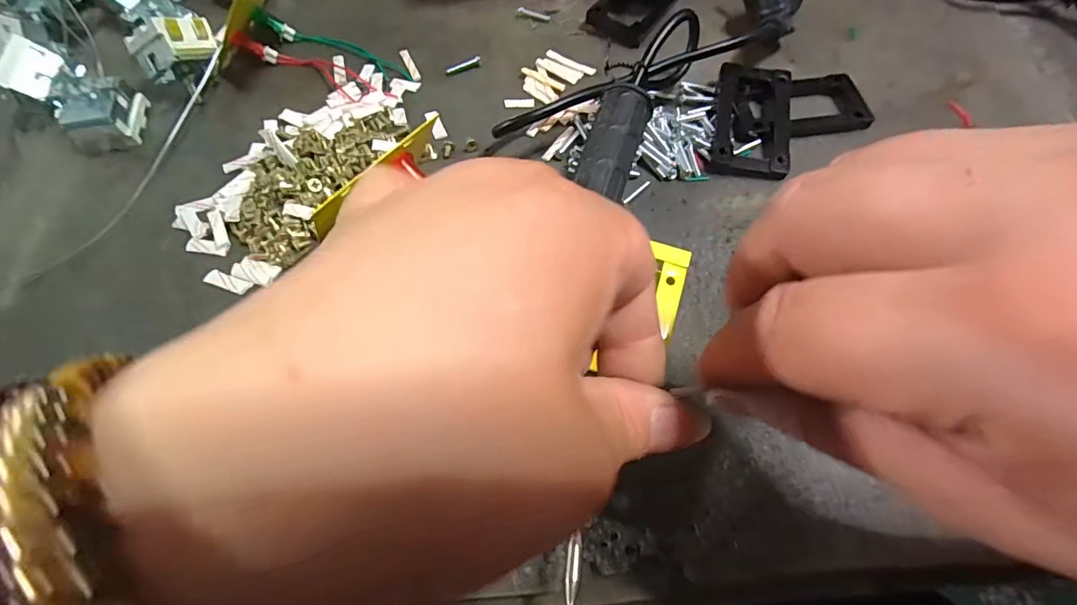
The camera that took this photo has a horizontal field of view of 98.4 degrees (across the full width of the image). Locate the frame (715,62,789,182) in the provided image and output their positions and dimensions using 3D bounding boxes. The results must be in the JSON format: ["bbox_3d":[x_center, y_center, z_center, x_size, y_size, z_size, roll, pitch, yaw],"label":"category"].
[{"bbox_3d":[0.123,-0.104,0.268,0.040,0.013,0.080,9,65,6],"label":"frame"}]

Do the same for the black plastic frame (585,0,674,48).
[{"bbox_3d":[0.075,-0.217,0.314,0.045,0.022,0.105,32,69,15],"label":"black plastic frame"}]

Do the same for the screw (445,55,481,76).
[{"bbox_3d":[-0.048,-0.151,0.297,0.024,0.005,0.004,-25,66,-10],"label":"screw"}]

